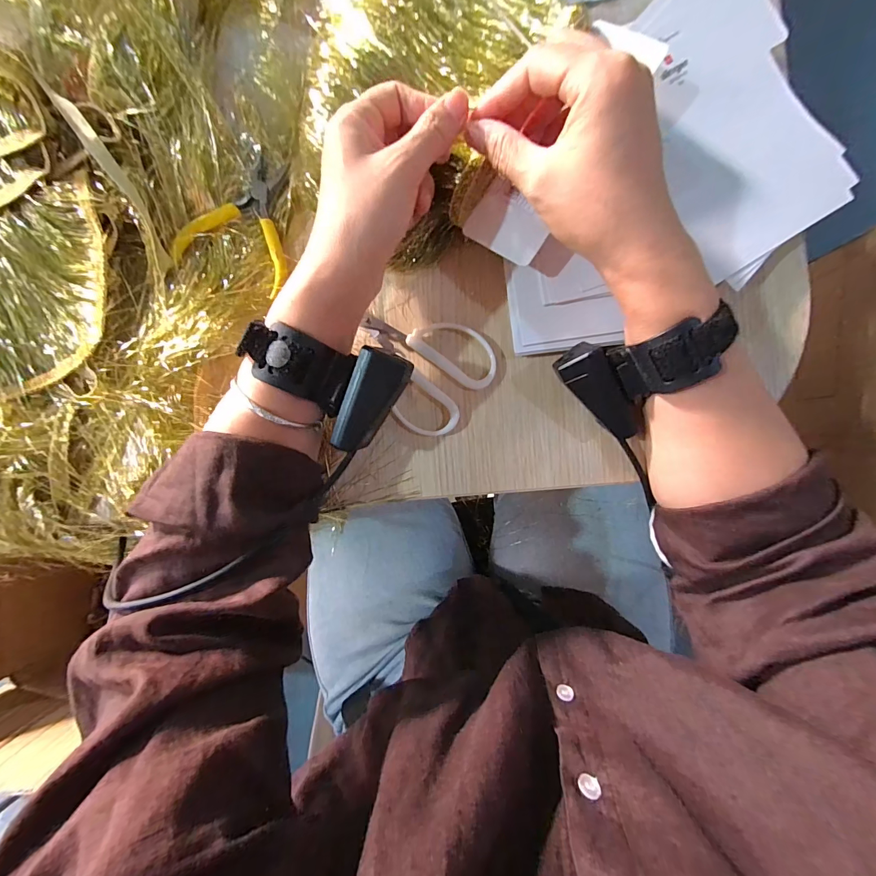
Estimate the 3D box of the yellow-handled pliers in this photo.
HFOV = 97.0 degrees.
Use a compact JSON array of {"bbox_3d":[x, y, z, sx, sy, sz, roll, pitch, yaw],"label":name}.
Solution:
[{"bbox_3d":[-0.147,-0.170,0.299,0.078,0.019,0.098,21,89,2],"label":"yellow-handled pliers"}]

